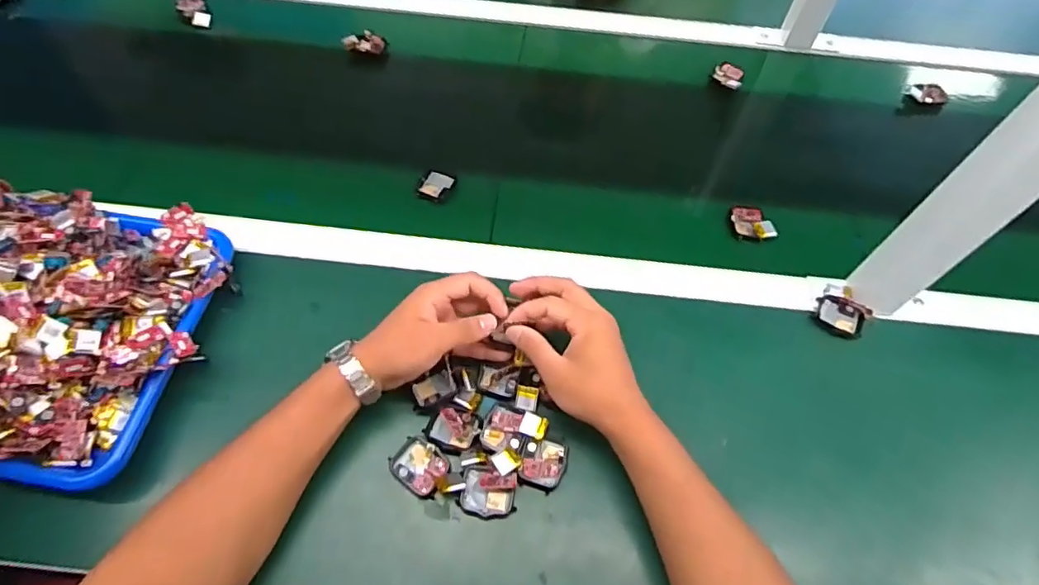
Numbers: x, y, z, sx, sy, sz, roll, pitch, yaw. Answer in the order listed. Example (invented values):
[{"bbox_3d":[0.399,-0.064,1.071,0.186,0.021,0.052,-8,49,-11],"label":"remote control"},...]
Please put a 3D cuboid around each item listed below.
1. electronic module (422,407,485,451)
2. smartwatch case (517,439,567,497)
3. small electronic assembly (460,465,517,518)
[{"bbox_3d":[-0.056,0.115,0.480,0.043,0.011,0.034,22,61,11],"label":"electronic module"},{"bbox_3d":[0.020,0.146,0.477,0.036,0.012,0.040,22,60,10],"label":"smartwatch case"},{"bbox_3d":[-0.025,0.160,0.449,0.041,0.015,0.035,12,59,5],"label":"small electronic assembly"}]

